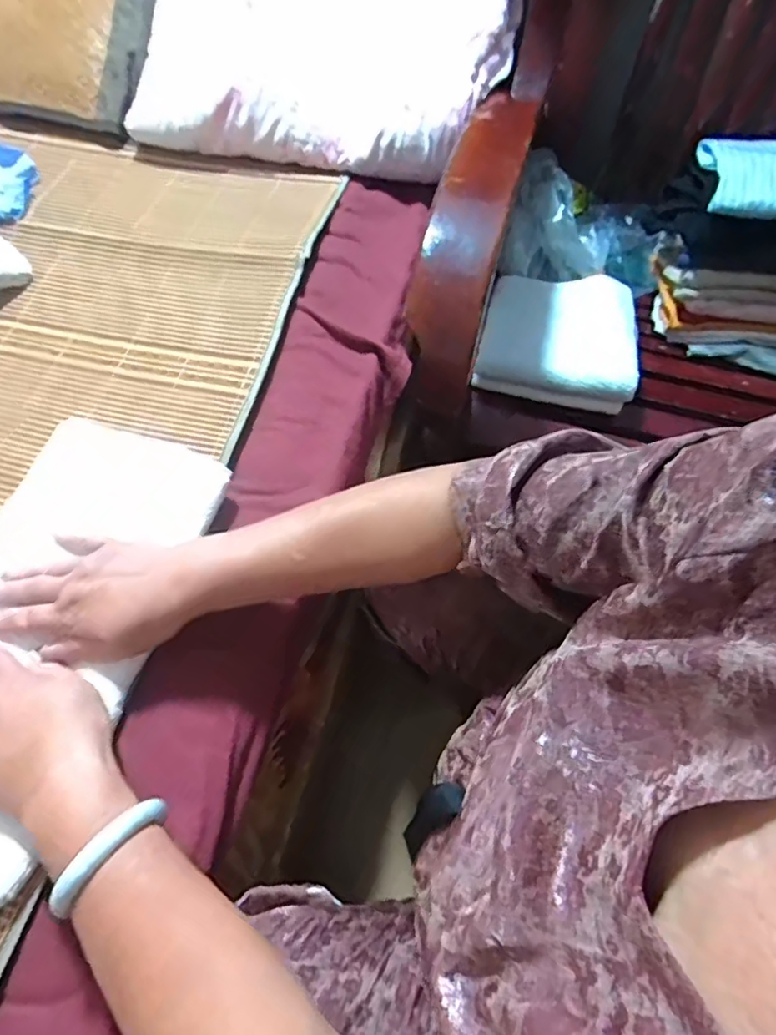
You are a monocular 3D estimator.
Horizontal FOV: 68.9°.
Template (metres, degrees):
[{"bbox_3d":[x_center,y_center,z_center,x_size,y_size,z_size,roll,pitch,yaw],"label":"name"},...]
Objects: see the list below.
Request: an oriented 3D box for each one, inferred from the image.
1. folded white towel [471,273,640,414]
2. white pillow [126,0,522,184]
[{"bbox_3d":[0.214,-0.230,0.707,0.185,0.052,0.175,13,65,5],"label":"folded white towel"},{"bbox_3d":[-0.070,-0.612,0.703,0.433,0.100,0.368,15,79,6],"label":"white pillow"}]

